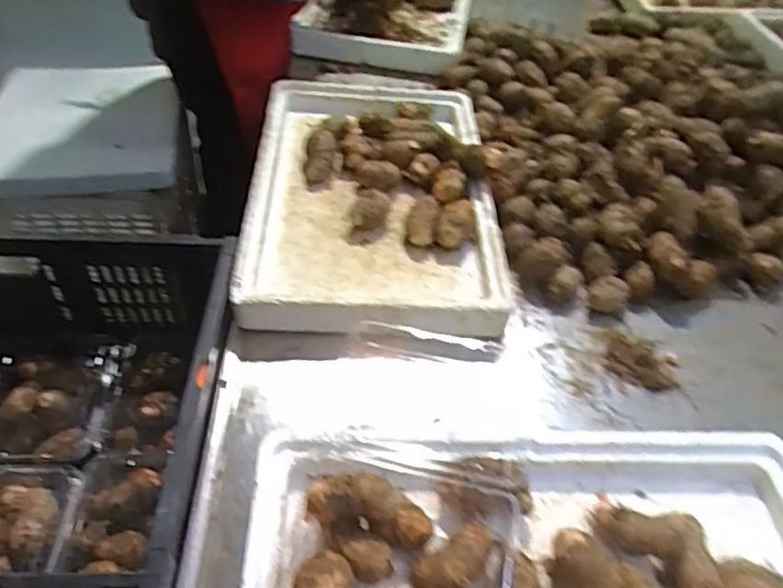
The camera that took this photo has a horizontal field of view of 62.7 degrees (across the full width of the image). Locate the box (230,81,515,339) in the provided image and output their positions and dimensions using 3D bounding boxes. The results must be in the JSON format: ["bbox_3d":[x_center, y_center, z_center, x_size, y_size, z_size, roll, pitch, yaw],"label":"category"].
[{"bbox_3d":[-0.025,-0.152,0.851,0.300,0.064,0.545,2,45,-4],"label":"box"}]

